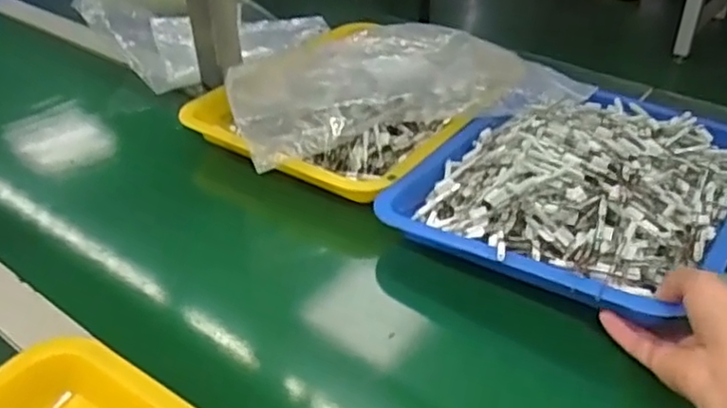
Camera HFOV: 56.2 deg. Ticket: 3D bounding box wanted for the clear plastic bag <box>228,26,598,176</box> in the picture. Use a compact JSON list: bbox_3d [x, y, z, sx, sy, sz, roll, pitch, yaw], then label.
[{"bbox_3d":[0.028,-0.137,0.731,0.340,0.046,0.237,-14,38,-12],"label":"clear plastic bag"}]

